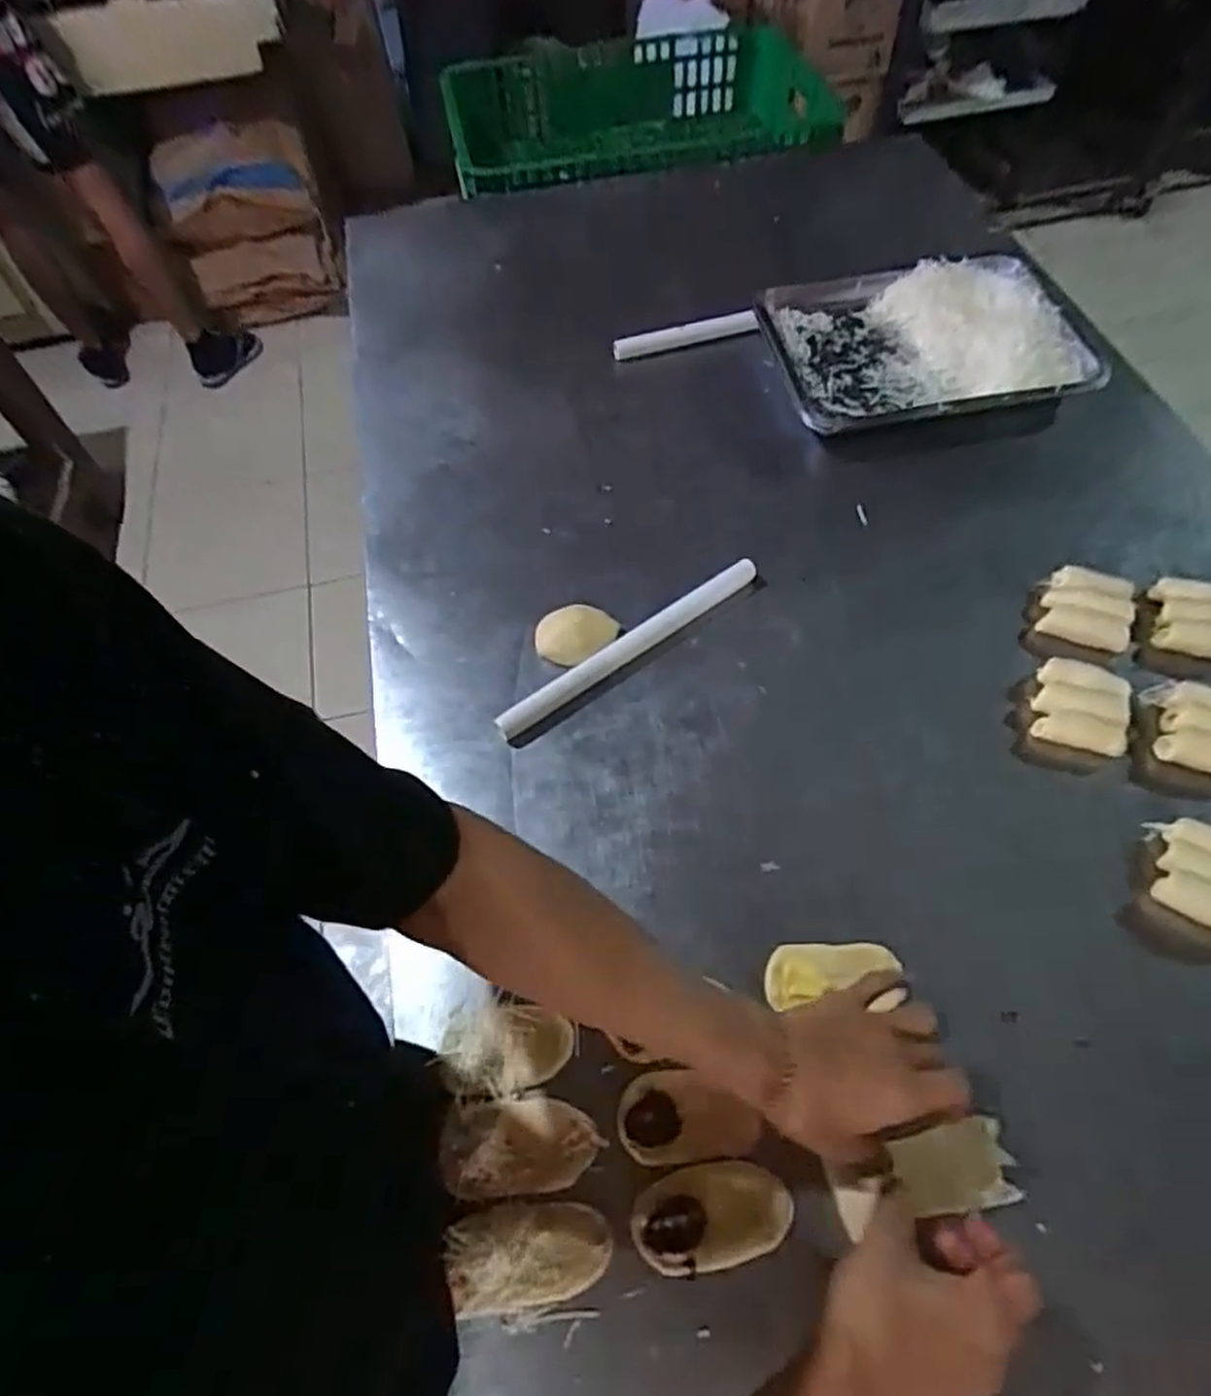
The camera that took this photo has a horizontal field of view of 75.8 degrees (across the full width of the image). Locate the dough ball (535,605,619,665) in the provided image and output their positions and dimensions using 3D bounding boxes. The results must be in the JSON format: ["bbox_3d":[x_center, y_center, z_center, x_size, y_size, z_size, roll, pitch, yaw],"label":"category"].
[{"bbox_3d":[-0.028,-0.060,0.718,0.075,0.036,0.059,-31,61,-15],"label":"dough ball"}]

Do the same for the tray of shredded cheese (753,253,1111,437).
[{"bbox_3d":[0.362,-0.409,0.906,0.330,0.054,0.257,-10,58,-2],"label":"tray of shredded cheese"}]

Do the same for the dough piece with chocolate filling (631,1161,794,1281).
[{"bbox_3d":[0.067,0.326,0.490,0.098,0.008,0.054,-15,58,-5],"label":"dough piece with chocolate filling"}]

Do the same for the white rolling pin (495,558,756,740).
[{"bbox_3d":[0.024,-0.047,0.714,0.285,0.024,0.019,-33,62,-16],"label":"white rolling pin"}]

